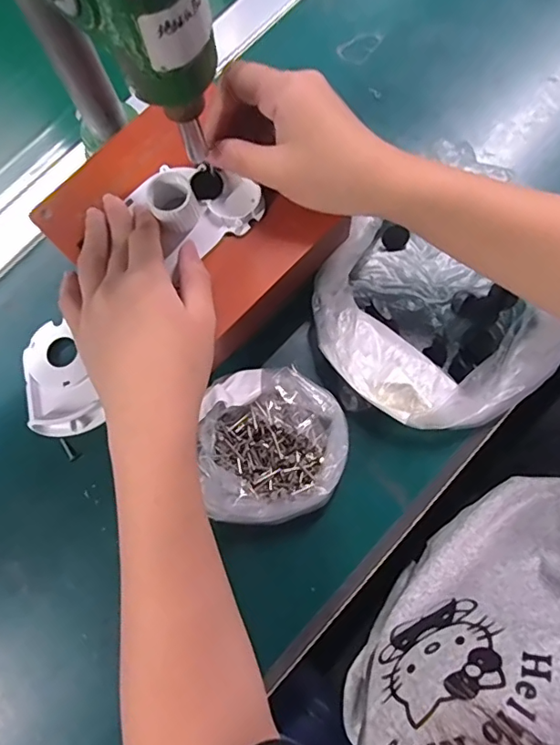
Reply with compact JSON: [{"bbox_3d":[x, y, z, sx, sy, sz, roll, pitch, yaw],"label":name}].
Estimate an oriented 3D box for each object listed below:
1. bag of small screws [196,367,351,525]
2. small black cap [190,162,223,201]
[{"bbox_3d":[-0.004,0.047,0.345,0.092,0.031,0.096,-7,76,1],"label":"bag of small screws"},{"bbox_3d":[-0.046,-0.119,0.327,0.019,0.005,0.024,-28,80,-5],"label":"small black cap"}]

